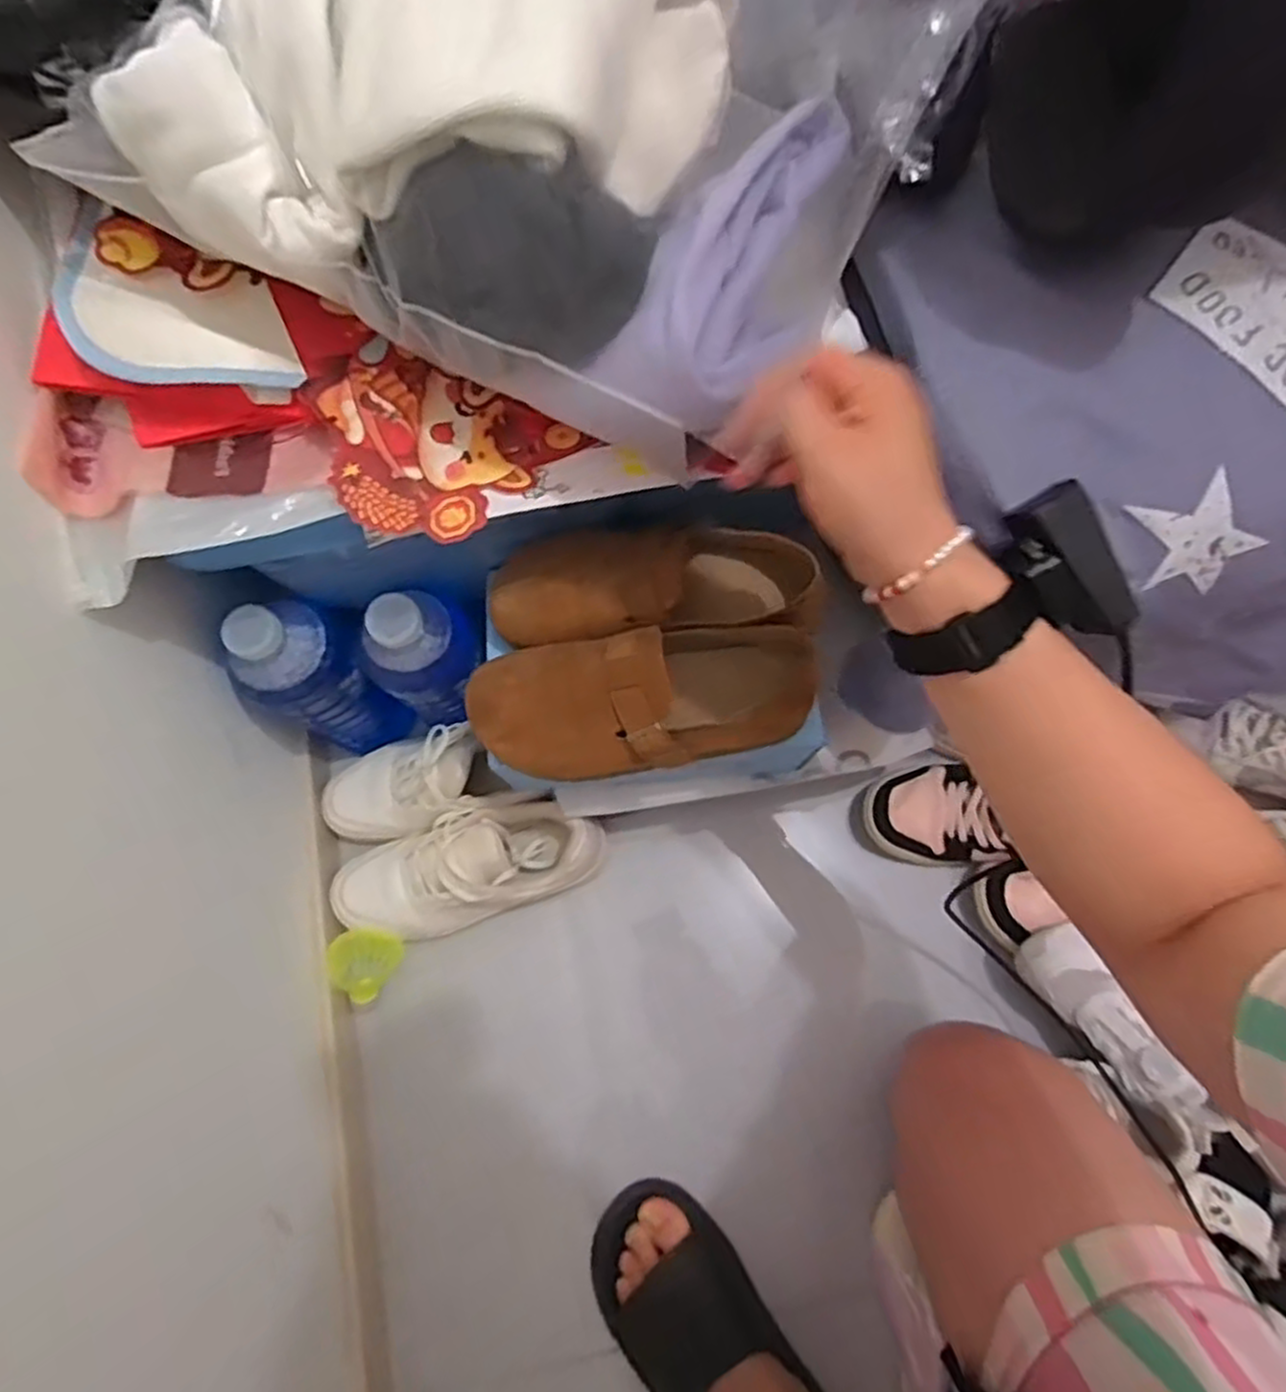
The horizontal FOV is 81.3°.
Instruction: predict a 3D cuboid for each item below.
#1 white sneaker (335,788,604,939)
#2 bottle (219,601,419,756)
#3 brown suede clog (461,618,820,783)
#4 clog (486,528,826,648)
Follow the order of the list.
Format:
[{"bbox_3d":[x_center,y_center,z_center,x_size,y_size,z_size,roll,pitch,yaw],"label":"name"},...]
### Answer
[{"bbox_3d":[-0.168,0.163,0.712,0.260,0.086,0.103,-18,74,-5],"label":"white sneaker"},{"bbox_3d":[-0.282,0.000,0.680,0.089,0.258,0.095,31,76,9],"label":"bottle"},{"bbox_3d":[-0.002,0.003,0.525,0.248,0.067,0.095,-6,73,-2],"label":"brown suede clog"},{"bbox_3d":[0.012,-0.079,0.564,0.255,0.082,0.096,-2,73,-1],"label":"clog"}]

